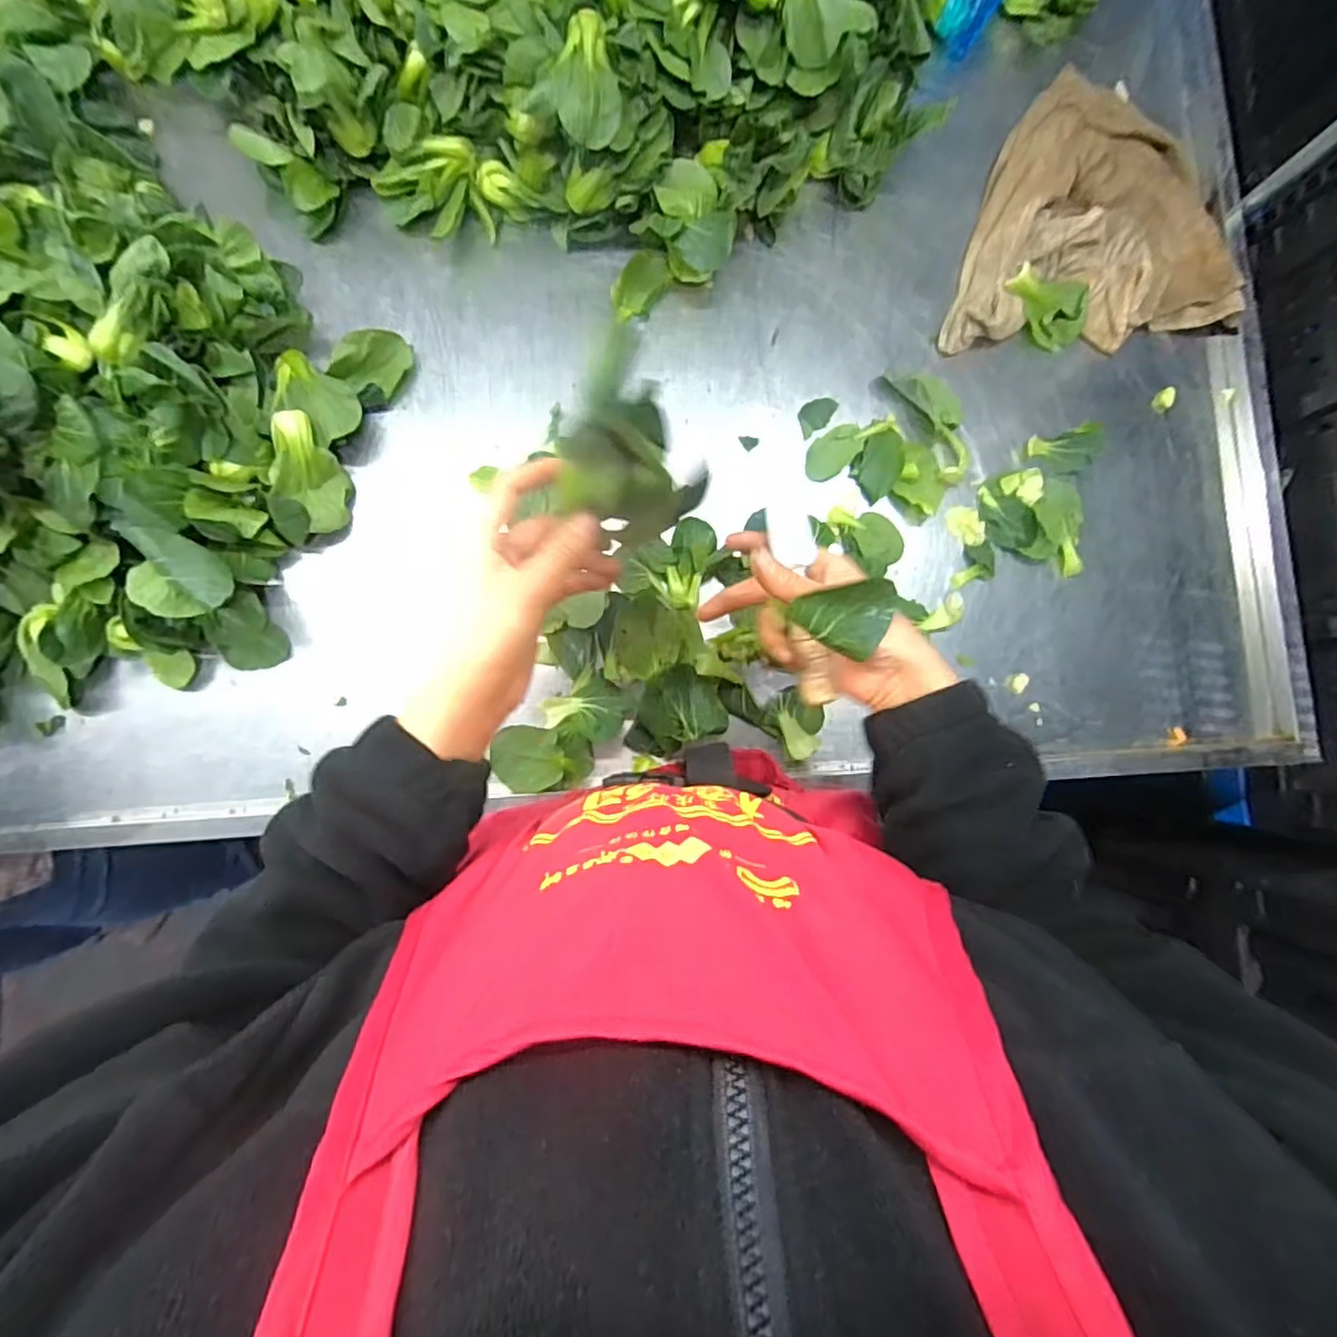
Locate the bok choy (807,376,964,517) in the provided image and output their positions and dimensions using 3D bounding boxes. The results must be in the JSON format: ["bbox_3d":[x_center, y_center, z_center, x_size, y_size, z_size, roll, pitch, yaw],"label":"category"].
[{"bbox_3d":[0.217,-0.214,0.606,0.126,0.026,0.134,0,85,-3],"label":"bok choy"}]

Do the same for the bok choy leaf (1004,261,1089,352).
[{"bbox_3d":[0.361,-0.347,0.619,0.081,0.033,0.054,44,84,1],"label":"bok choy leaf"}]

